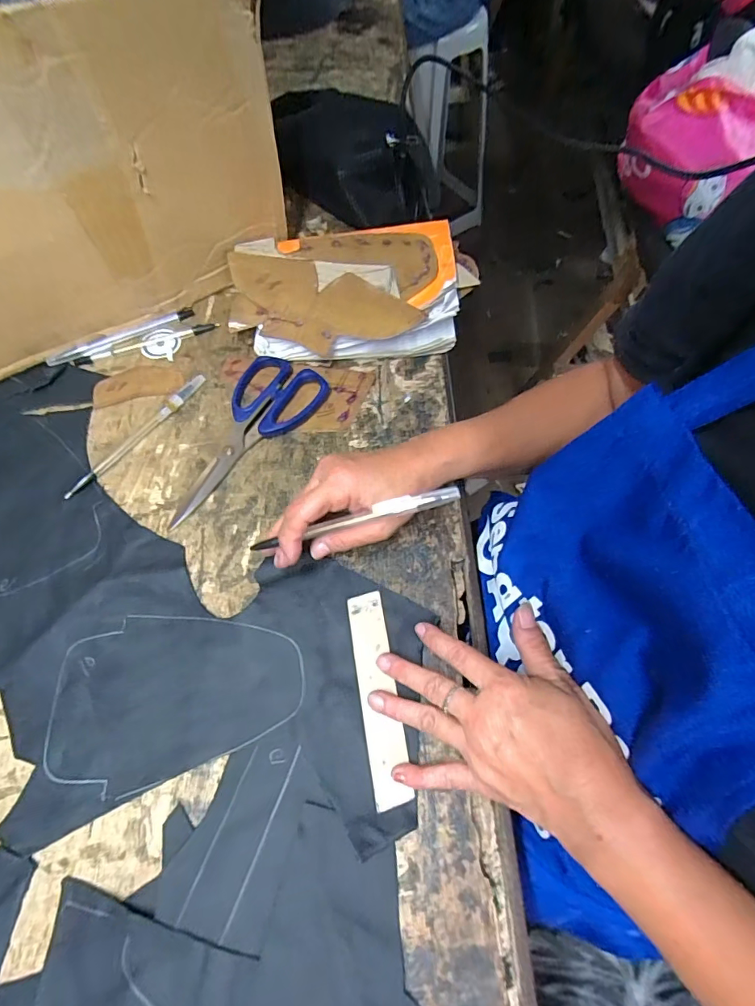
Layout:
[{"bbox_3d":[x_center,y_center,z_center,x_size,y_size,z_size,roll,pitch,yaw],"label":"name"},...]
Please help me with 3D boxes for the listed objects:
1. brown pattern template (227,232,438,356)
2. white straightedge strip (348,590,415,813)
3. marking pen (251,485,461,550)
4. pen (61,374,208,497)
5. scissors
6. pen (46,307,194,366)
[{"bbox_3d":[-0.047,-0.205,0.441,0.197,0.013,0.116,2,77,7],"label":"brown pattern template"},{"bbox_3d":[0.000,0.128,0.315,0.026,0.005,0.133,-9,64,-3],"label":"white straightedge strip"},{"bbox_3d":[-0.016,0.011,0.317,0.147,0.005,0.010,-15,62,6],"label":"marking pen"},{"bbox_3d":[-0.213,-0.064,0.412,0.010,0.011,0.157,33,66,15],"label":"pen"},{"bbox_3d":[-0.126,-0.069,0.411,0.077,0.018,0.176,38,67,17],"label":"scissors"},{"bbox_3d":[-0.258,-0.170,0.466,0.146,0.011,0.013,-29,66,-15],"label":"pen"}]

